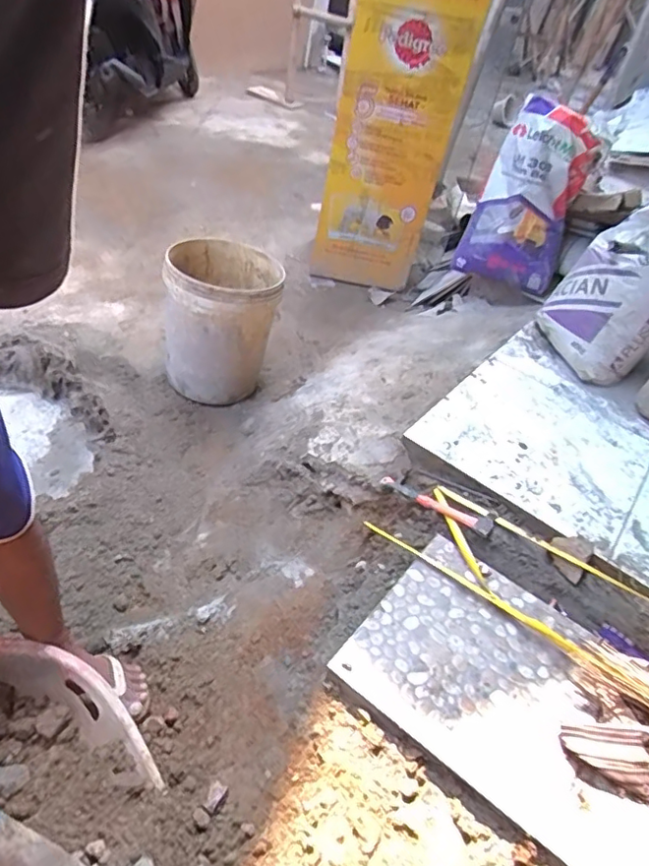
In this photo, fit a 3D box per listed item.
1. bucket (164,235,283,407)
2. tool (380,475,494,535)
[{"bbox_3d":[-0.291,-0.329,1.613,0.302,0.358,0.372,3,44,-12],"label":"bucket"},{"bbox_3d":[0.242,0.158,1.249,0.256,0.030,0.033,30,45,17],"label":"tool"}]

